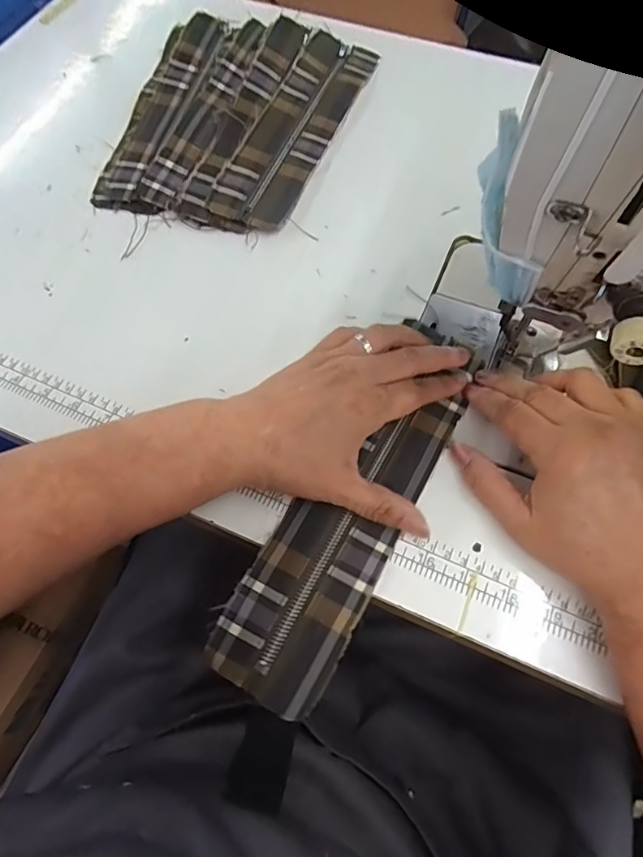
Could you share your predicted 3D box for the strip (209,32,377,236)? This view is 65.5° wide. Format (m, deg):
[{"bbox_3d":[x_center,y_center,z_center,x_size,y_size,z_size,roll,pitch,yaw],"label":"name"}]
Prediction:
[{"bbox_3d":[-0.019,-0.279,0.452,0.067,0.013,0.251,20,67,10],"label":"strip"}]

